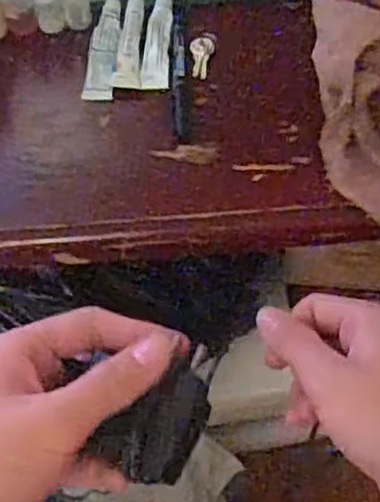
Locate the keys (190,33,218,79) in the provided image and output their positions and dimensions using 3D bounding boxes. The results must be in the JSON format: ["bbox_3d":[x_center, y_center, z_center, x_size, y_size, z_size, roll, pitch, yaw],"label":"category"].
[{"bbox_3d":[0.010,-0.154,0.588,0.020,0.006,0.042,1,59,4],"label":"keys"}]

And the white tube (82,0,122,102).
[{"bbox_3d":[-0.068,-0.161,0.598,0.024,0.015,0.096,1,59,5],"label":"white tube"}]

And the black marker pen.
[{"bbox_3d":[-0.008,-0.137,0.581,0.013,0.012,0.112,-4,59,2],"label":"black marker pen"}]

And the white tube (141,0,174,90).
[{"bbox_3d":[-0.025,-0.166,0.594,0.023,0.013,0.095,0,59,4],"label":"white tube"}]

